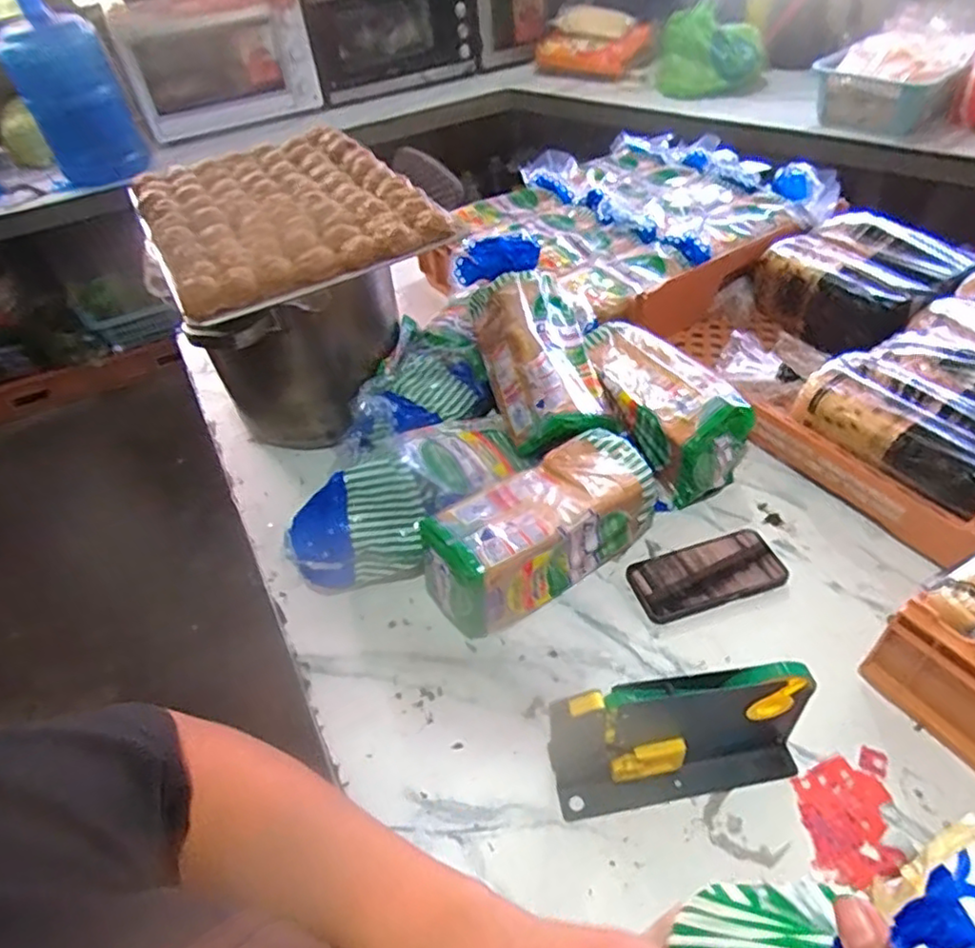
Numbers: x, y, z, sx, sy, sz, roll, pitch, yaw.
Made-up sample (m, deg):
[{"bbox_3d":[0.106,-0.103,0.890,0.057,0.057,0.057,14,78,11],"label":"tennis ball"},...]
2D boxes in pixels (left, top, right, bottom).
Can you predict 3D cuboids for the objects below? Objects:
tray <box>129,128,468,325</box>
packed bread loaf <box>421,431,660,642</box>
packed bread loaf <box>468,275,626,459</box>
[{"bbox_3d":[-0.268,-0.345,0.810,0.312,0.038,0.436,-26,48,-17],"label":"tray"},{"bbox_3d":[0.061,0.059,0.736,0.274,0.112,0.115,-31,50,-21],"label":"packed bread loaf"},{"bbox_3d":[0.073,-0.152,0.861,0.131,0.094,0.256,-16,67,-8],"label":"packed bread loaf"}]

